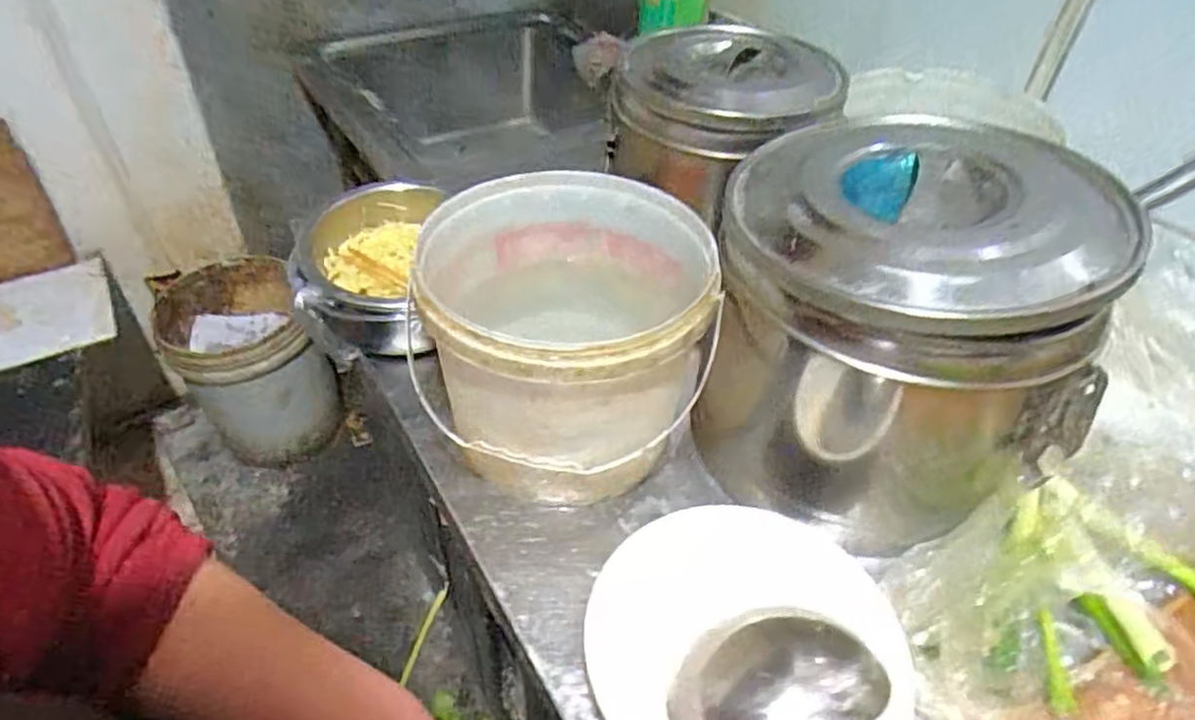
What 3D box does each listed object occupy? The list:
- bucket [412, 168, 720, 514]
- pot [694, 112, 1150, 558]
[{"bbox_3d":[-0.022,-0.012,0.582,0.210,0.191,0.221,5,43,0],"label":"bucket"},{"bbox_3d":[0.218,-0.030,0.561,0.242,0.259,0.239,10,43,6],"label":"pot"}]

